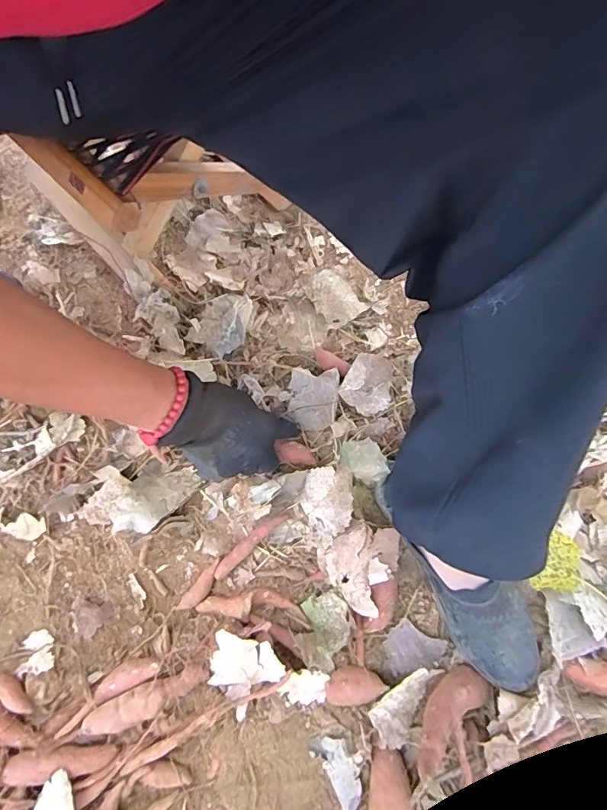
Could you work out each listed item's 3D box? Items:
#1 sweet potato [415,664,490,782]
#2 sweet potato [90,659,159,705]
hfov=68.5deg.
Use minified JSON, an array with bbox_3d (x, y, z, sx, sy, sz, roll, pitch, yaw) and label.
[{"bbox_3d":[0.130,0.281,0.399,0.112,0.042,0.038,-21,71,-44],"label":"sweet potato"},{"bbox_3d":[-0.172,0.262,0.432,0.062,0.024,0.022,-25,75,-8],"label":"sweet potato"}]

